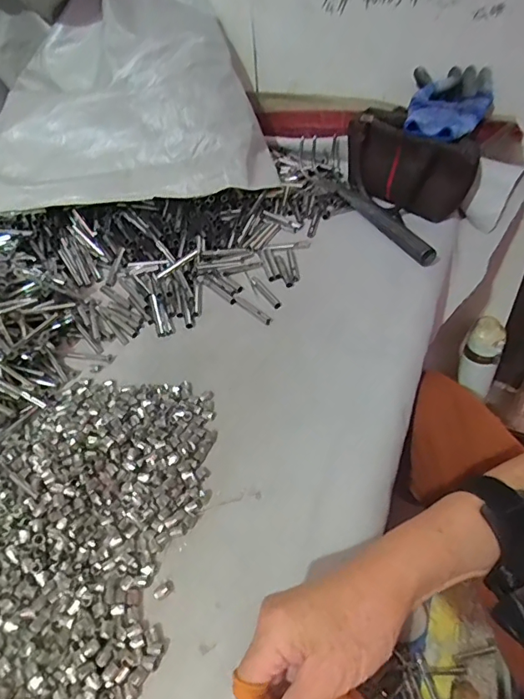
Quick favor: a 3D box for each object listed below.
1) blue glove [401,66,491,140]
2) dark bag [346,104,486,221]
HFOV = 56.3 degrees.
[{"bbox_3d":[0.271,-0.352,0.705,0.116,0.059,0.141,10,49,14],"label":"blue glove"},{"bbox_3d":[0.224,-0.279,0.737,0.069,0.109,0.197,-37,54,-25],"label":"dark bag"}]

